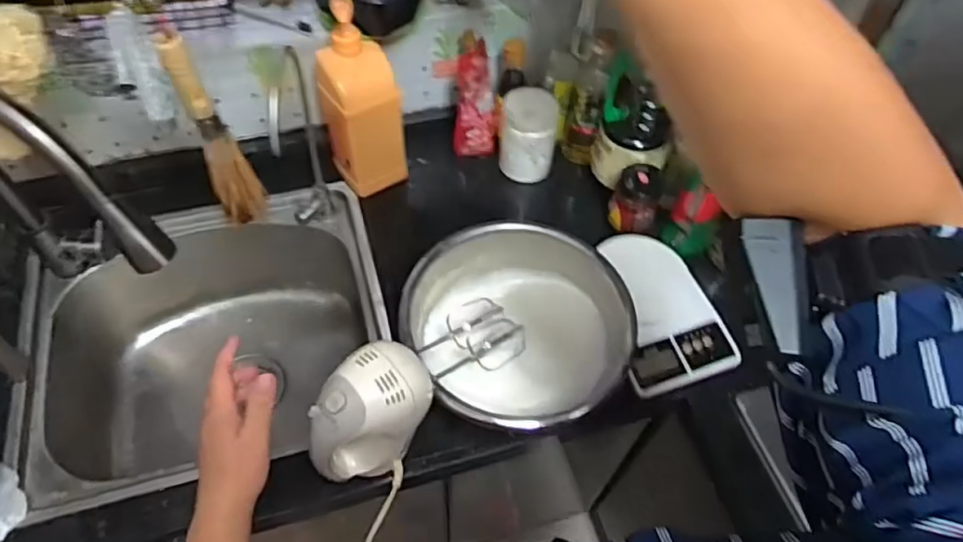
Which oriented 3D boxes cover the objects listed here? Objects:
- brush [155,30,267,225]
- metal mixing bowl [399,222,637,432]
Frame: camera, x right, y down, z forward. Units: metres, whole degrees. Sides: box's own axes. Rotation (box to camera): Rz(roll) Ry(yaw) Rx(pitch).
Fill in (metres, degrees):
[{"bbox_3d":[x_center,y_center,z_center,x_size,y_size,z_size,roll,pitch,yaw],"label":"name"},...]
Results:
[{"bbox_3d":[-0.287,-0.147,0.685,0.048,0.229,0.049,-21,60,-16],"label":"brush"},{"bbox_3d":[0.042,0.077,0.773,0.260,0.106,0.214,-6,57,-7],"label":"metal mixing bowl"}]

